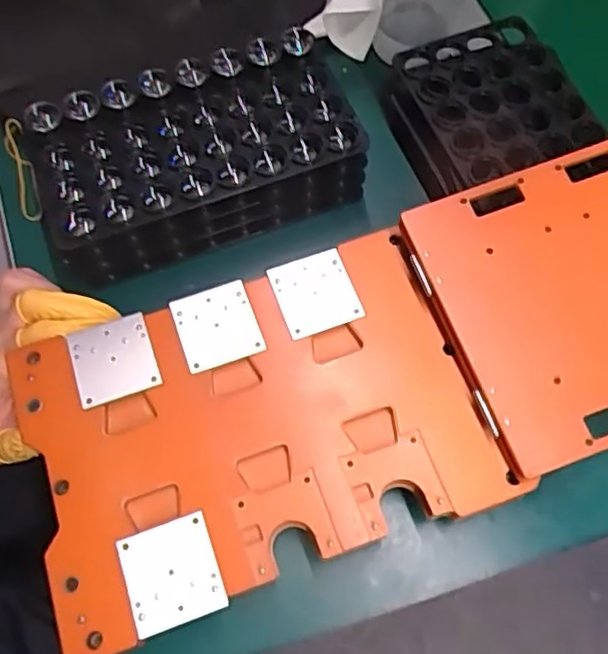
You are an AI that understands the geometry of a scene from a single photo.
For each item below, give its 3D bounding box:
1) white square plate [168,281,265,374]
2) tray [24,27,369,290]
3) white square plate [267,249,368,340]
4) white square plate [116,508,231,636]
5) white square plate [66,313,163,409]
[{"bbox_3d":[-0.050,0.000,0.376,0.043,0.004,0.046,-18,71,-7],"label":"white square plate"},{"bbox_3d":[-0.069,-0.107,0.425,0.203,0.078,0.096,-18,66,-6],"label":"tray"},{"bbox_3d":[0.006,-0.020,0.384,0.044,0.006,0.047,-19,66,-6],"label":"white square plate"},{"bbox_3d":[-0.065,0.120,0.321,0.045,0.004,0.047,-20,66,-7],"label":"white square plate"},{"bbox_3d":[-0.106,0.019,0.368,0.044,0.004,0.044,-19,67,-7],"label":"white square plate"}]

